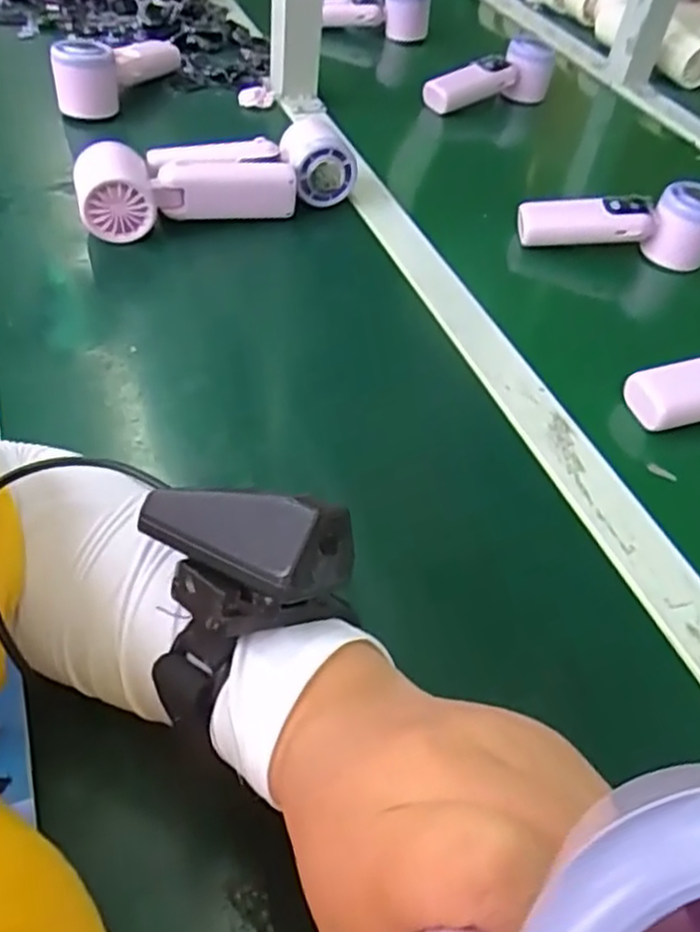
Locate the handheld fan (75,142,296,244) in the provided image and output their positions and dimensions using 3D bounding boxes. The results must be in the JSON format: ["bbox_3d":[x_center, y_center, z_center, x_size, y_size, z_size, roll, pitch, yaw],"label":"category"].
[{"bbox_3d":[-0.129,-0.226,0.562,0.167,0.066,0.053,-14,50,-19],"label":"handheld fan"}]

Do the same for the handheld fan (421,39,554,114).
[{"bbox_3d":[0.156,-0.436,0.795,0.142,0.058,0.044,-16,51,-20],"label":"handheld fan"}]

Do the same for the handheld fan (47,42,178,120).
[{"bbox_3d":[-0.230,-0.405,0.713,0.053,0.057,0.164,15,47,7],"label":"handheld fan"}]

